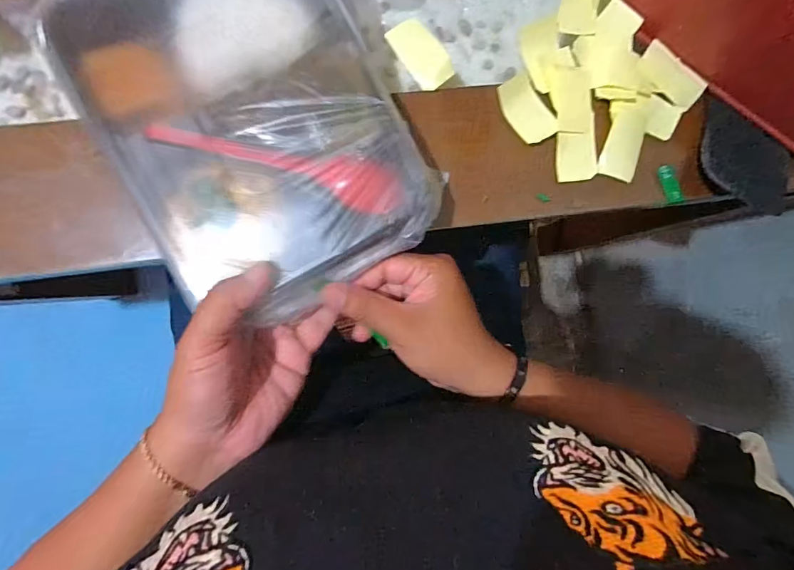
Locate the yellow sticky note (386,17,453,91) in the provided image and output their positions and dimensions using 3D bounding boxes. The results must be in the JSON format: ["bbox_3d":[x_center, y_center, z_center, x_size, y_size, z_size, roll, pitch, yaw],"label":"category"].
[{"bbox_3d":[0.018,-0.175,0.313,0.031,0.004,0.052,-40,93,-3],"label":"yellow sticky note"}]

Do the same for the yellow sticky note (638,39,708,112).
[{"bbox_3d":[0.211,-0.160,0.319,0.054,0.007,0.028,38,87,-3],"label":"yellow sticky note"}]

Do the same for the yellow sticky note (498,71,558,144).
[{"bbox_3d":[0.099,-0.134,0.316,0.031,0.005,0.052,-31,92,-4],"label":"yellow sticky note"}]

